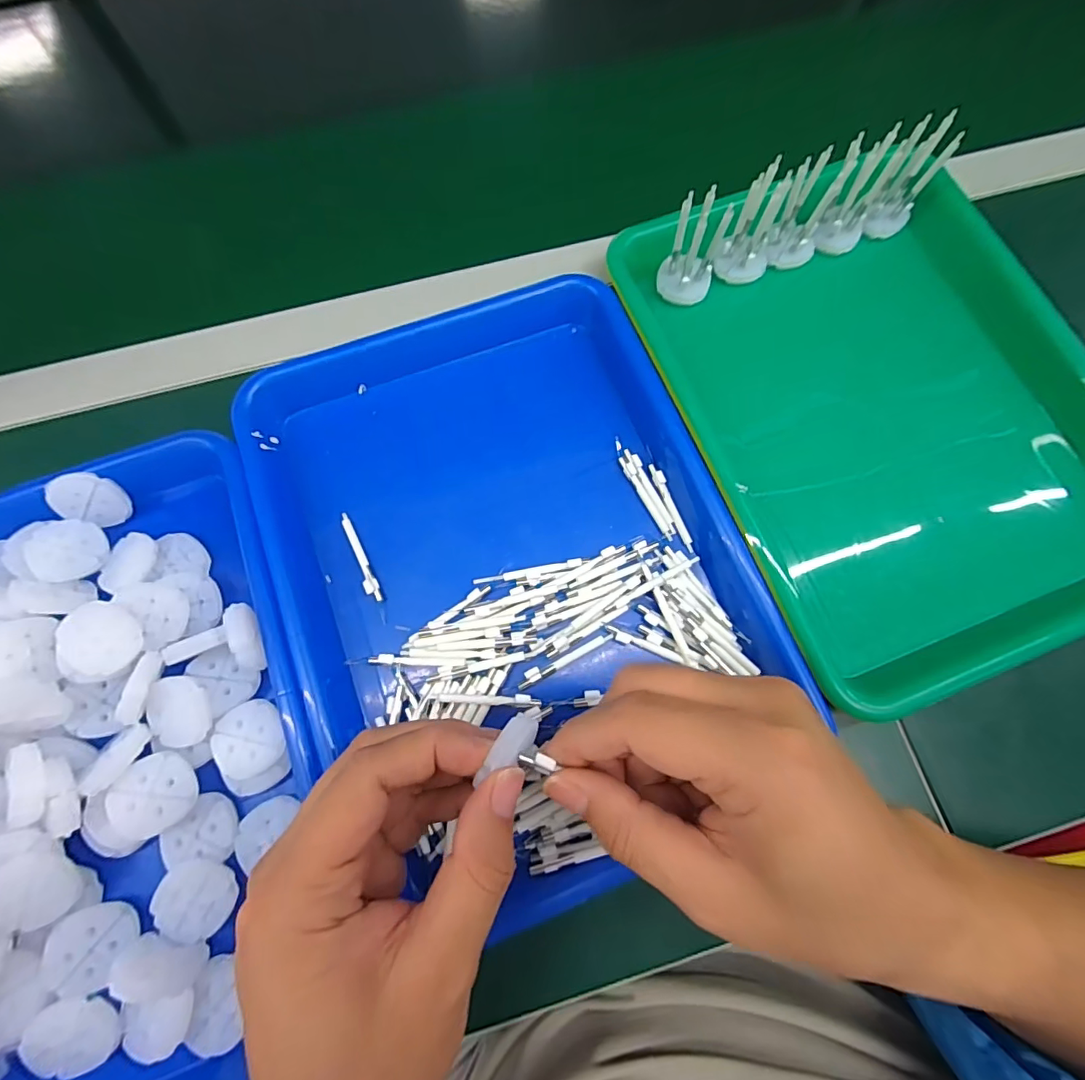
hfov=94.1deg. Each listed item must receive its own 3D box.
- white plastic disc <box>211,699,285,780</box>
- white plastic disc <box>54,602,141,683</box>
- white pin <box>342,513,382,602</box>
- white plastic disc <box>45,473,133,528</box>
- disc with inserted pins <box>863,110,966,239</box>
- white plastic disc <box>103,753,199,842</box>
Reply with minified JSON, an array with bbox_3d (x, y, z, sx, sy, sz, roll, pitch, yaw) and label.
[{"bbox_3d":[-0.153,0.104,0.264,0.034,0.006,0.035,0,74,-1],"label":"white plastic disc"},{"bbox_3d":[-0.229,0.052,0.259,0.036,0.007,0.039,0,74,-1],"label":"white plastic disc"},{"bbox_3d":[-0.108,0.010,0.302,0.008,0.006,0.058,-22,76,-7],"label":"white pin"},{"bbox_3d":[-0.265,-0.023,0.295,0.036,0.031,0.009,-1,36,-18],"label":"white plastic disc"},{"bbox_3d":[0.236,-0.232,0.329,0.031,0.061,0.036,40,77,9],"label":"disc with inserted pins"},{"bbox_3d":[-0.192,0.125,0.249,0.034,0.010,0.035,15,60,-27],"label":"white plastic disc"}]

